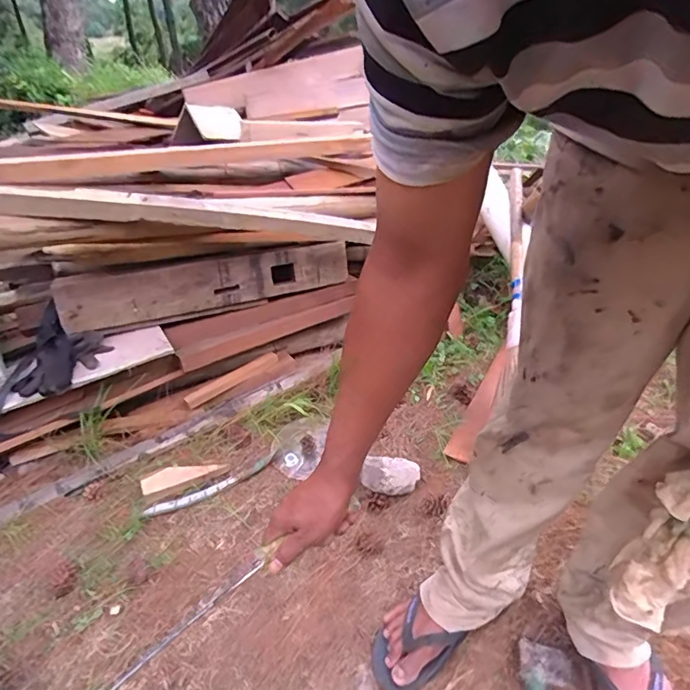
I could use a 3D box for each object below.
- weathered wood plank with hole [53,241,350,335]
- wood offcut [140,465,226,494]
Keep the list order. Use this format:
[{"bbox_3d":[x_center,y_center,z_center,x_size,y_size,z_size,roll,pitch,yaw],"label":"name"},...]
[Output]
[{"bbox_3d":[-0.330,-0.167,1.279,0.715,0.141,0.047,-17,36,-18],"label":"weathered wood plank with hole"},{"bbox_3d":[-0.361,0.281,1.107,0.173,0.014,0.051,-14,35,-17],"label":"wood offcut"}]

